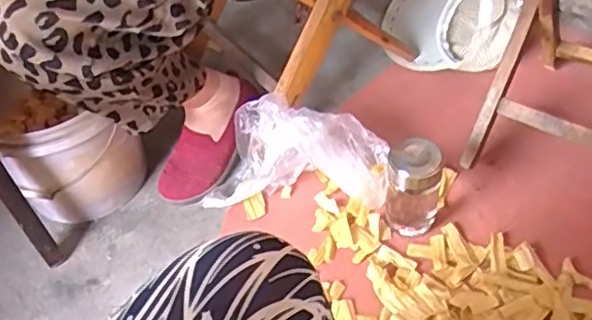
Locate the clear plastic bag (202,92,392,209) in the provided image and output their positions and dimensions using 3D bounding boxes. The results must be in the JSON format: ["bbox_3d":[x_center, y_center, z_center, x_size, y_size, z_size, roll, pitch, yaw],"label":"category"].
[{"bbox_3d":[0.006,-0.009,0.953,0.272,0.170,0.132,7,51,10],"label":"clear plastic bag"}]

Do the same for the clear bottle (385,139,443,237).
[{"bbox_3d":[0.172,0.038,0.907,0.078,0.155,0.072,8,51,11],"label":"clear bottle"}]

